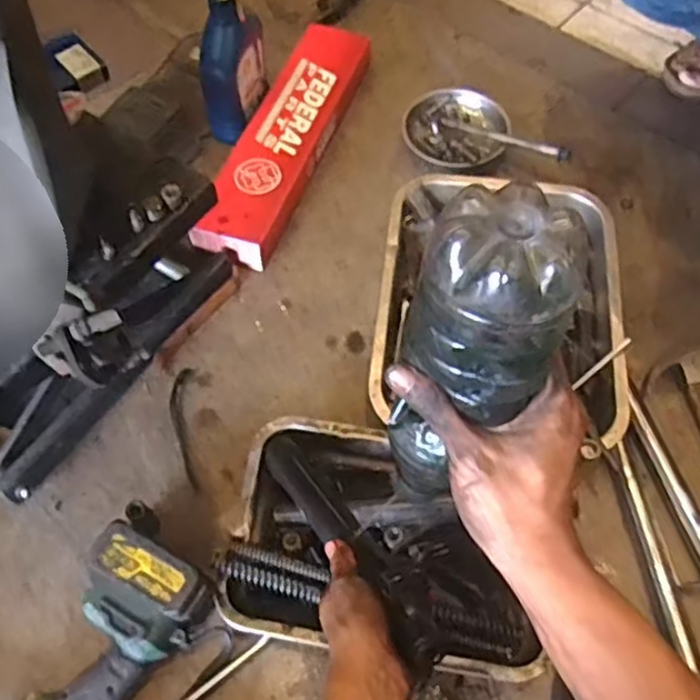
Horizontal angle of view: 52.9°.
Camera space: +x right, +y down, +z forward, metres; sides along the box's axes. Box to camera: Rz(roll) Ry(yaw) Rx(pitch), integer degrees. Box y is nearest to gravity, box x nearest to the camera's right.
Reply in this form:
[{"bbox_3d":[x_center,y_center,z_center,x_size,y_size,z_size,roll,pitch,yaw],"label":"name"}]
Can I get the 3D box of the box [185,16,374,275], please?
[{"bbox_3d":[-0.086,-0.305,0.990,0.115,0.056,0.451,16,61,11],"label":"box"}]

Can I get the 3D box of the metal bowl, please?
[{"bbox_3d":[0.152,-0.311,1.004,0.144,0.044,0.144,1,56,-2],"label":"metal bowl"}]

